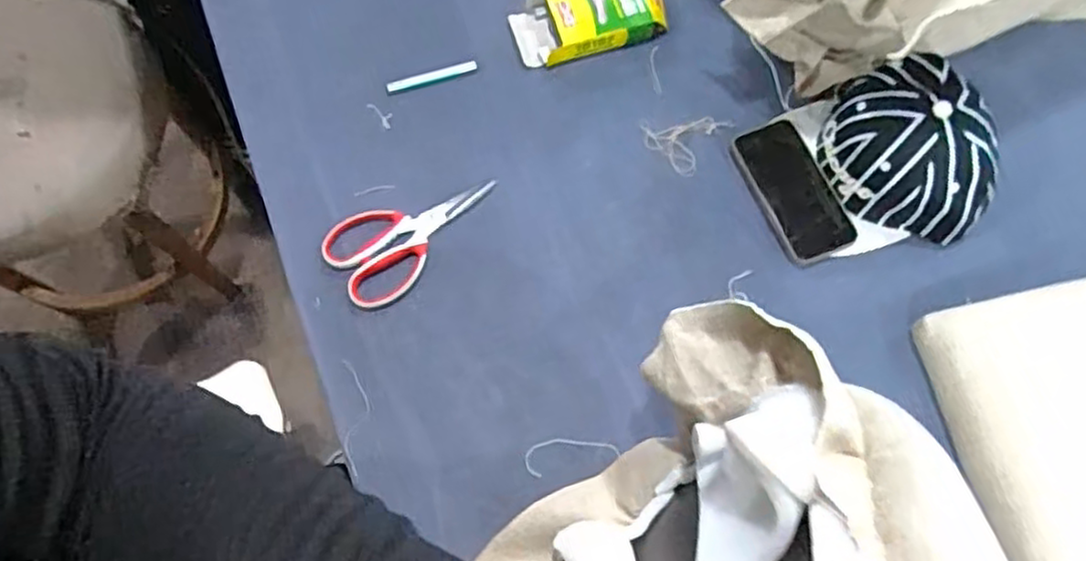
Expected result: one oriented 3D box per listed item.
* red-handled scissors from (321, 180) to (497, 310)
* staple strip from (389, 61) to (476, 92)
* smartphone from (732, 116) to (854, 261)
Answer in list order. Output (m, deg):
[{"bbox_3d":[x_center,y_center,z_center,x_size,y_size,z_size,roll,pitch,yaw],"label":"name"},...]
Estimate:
[{"bbox_3d":[-0.135,-0.053,0.787,0.193,0.020,0.098,-34,78,-12],"label":"red-handled scissors"},{"bbox_3d":[-0.126,-0.232,0.834,0.104,0.009,0.015,-18,74,-7],"label":"staple strip"},{"bbox_3d":[0.275,-0.101,0.805,0.085,0.010,0.168,-23,76,-9],"label":"smartphone"}]

